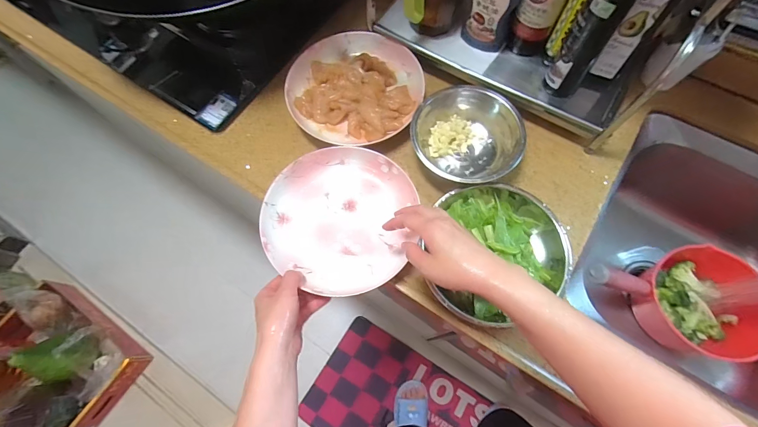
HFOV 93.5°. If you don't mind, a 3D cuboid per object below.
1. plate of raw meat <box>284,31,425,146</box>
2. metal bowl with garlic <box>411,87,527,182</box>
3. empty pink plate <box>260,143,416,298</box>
[{"bbox_3d":[-0.038,-0.197,0.559,0.199,0.031,0.189,-1,69,2],"label":"plate of raw meat"},{"bbox_3d":[0.123,-0.104,0.511,0.150,0.069,0.131,26,73,11],"label":"metal bowl with garlic"},{"bbox_3d":[-0.051,0.003,0.482,0.199,0.029,0.195,-1,69,2],"label":"empty pink plate"}]

